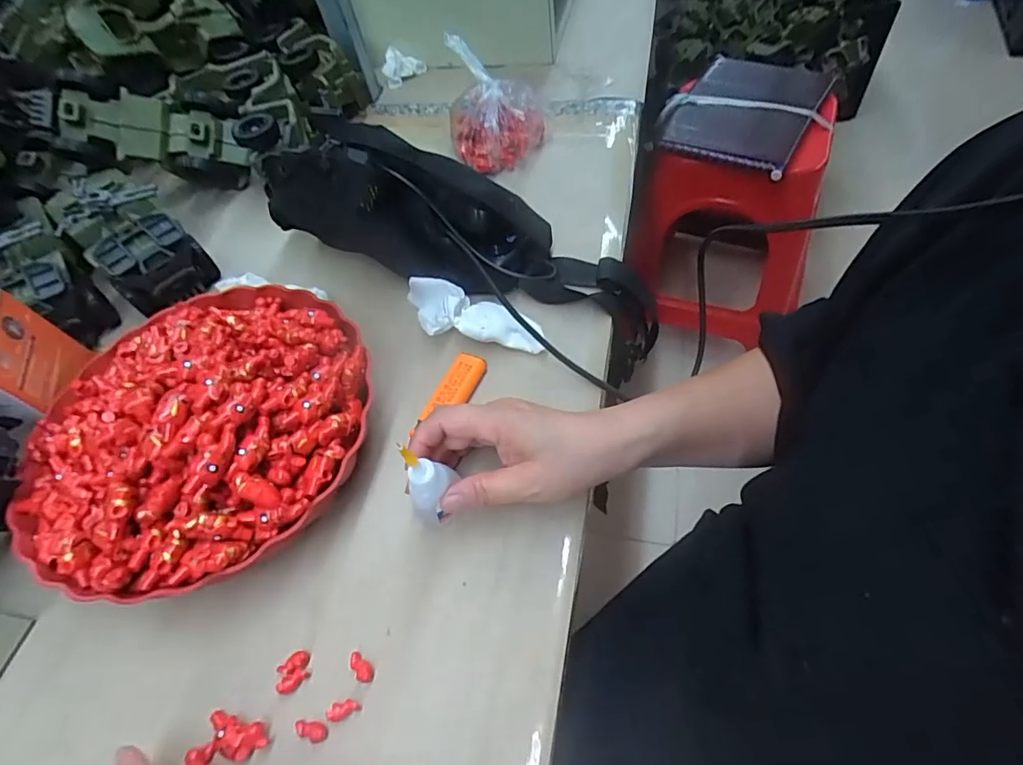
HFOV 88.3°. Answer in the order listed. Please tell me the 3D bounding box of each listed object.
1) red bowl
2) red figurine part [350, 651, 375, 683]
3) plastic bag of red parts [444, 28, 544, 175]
[{"bbox_3d":[-0.218,0.016,0.358,0.231,0.082,0.234,-4,56,6],"label":"red bowl"},{"bbox_3d":[-0.087,0.164,0.304,0.018,0.004,0.010,33,67,27],"label":"red figurine part"},{"bbox_3d":[-0.017,-0.294,0.560,0.104,0.075,0.127,-8,55,4],"label":"plastic bag of red parts"}]

